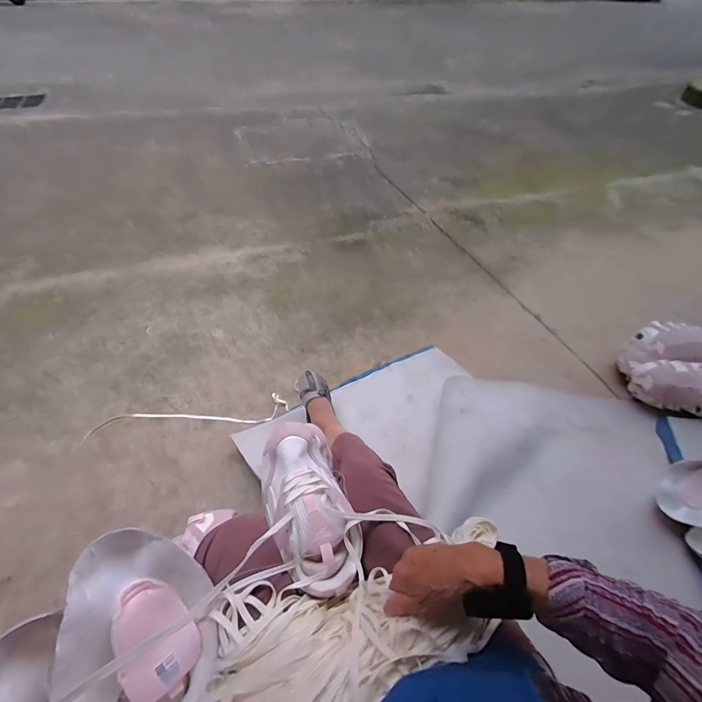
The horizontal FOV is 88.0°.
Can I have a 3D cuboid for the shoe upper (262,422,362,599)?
[{"bbox_3d":[-0.068,0.233,0.567,0.120,0.103,0.240,-13,52,-14],"label":"shoe upper"}]

